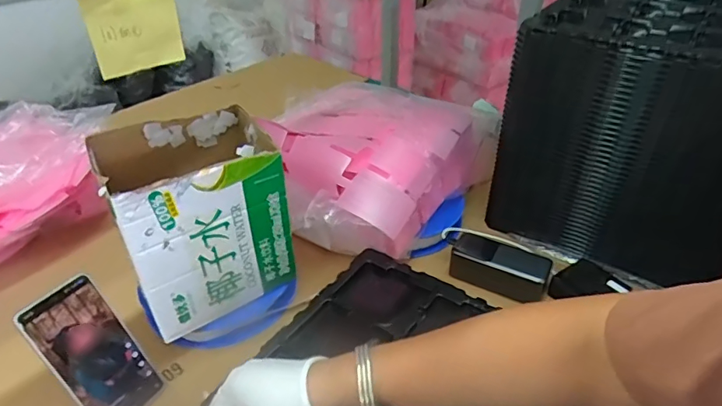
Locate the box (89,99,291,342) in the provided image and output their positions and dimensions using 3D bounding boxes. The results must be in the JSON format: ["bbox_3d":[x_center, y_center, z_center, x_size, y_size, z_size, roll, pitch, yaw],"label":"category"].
[{"bbox_3d":[-0.198,0.012,0.608,0.178,0.194,0.152,-21,41,-26],"label":"box"}]

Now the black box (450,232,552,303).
[{"bbox_3d":[0.199,0.091,0.703,0.133,0.050,0.059,20,40,25],"label":"black box"}]

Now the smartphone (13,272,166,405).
[{"bbox_3d":[-0.284,0.161,0.526,0.017,0.165,0.077,-5,29,43],"label":"smartphone"}]

